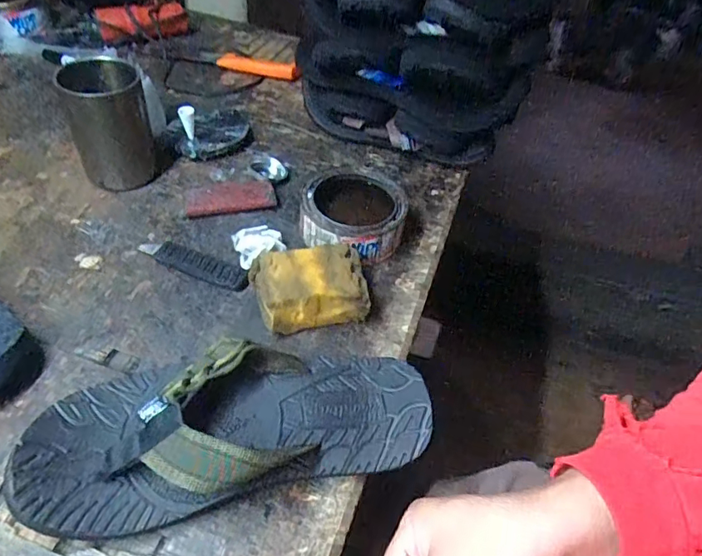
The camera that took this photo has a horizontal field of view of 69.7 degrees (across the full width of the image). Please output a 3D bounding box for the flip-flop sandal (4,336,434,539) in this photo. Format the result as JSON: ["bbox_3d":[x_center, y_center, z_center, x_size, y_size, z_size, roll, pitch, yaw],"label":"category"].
[{"bbox_3d":[-0.073,0.097,0.341,0.259,0.064,0.107,-6,49,-11],"label":"flip-flop sandal"}]

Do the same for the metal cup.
[{"bbox_3d":[-0.241,-0.156,0.509,0.071,0.116,0.068,-15,51,-19],"label":"metal cup"}]

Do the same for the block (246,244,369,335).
[{"bbox_3d":[-0.036,0.005,0.438,0.095,0.046,0.070,-8,49,-13],"label":"block"}]

